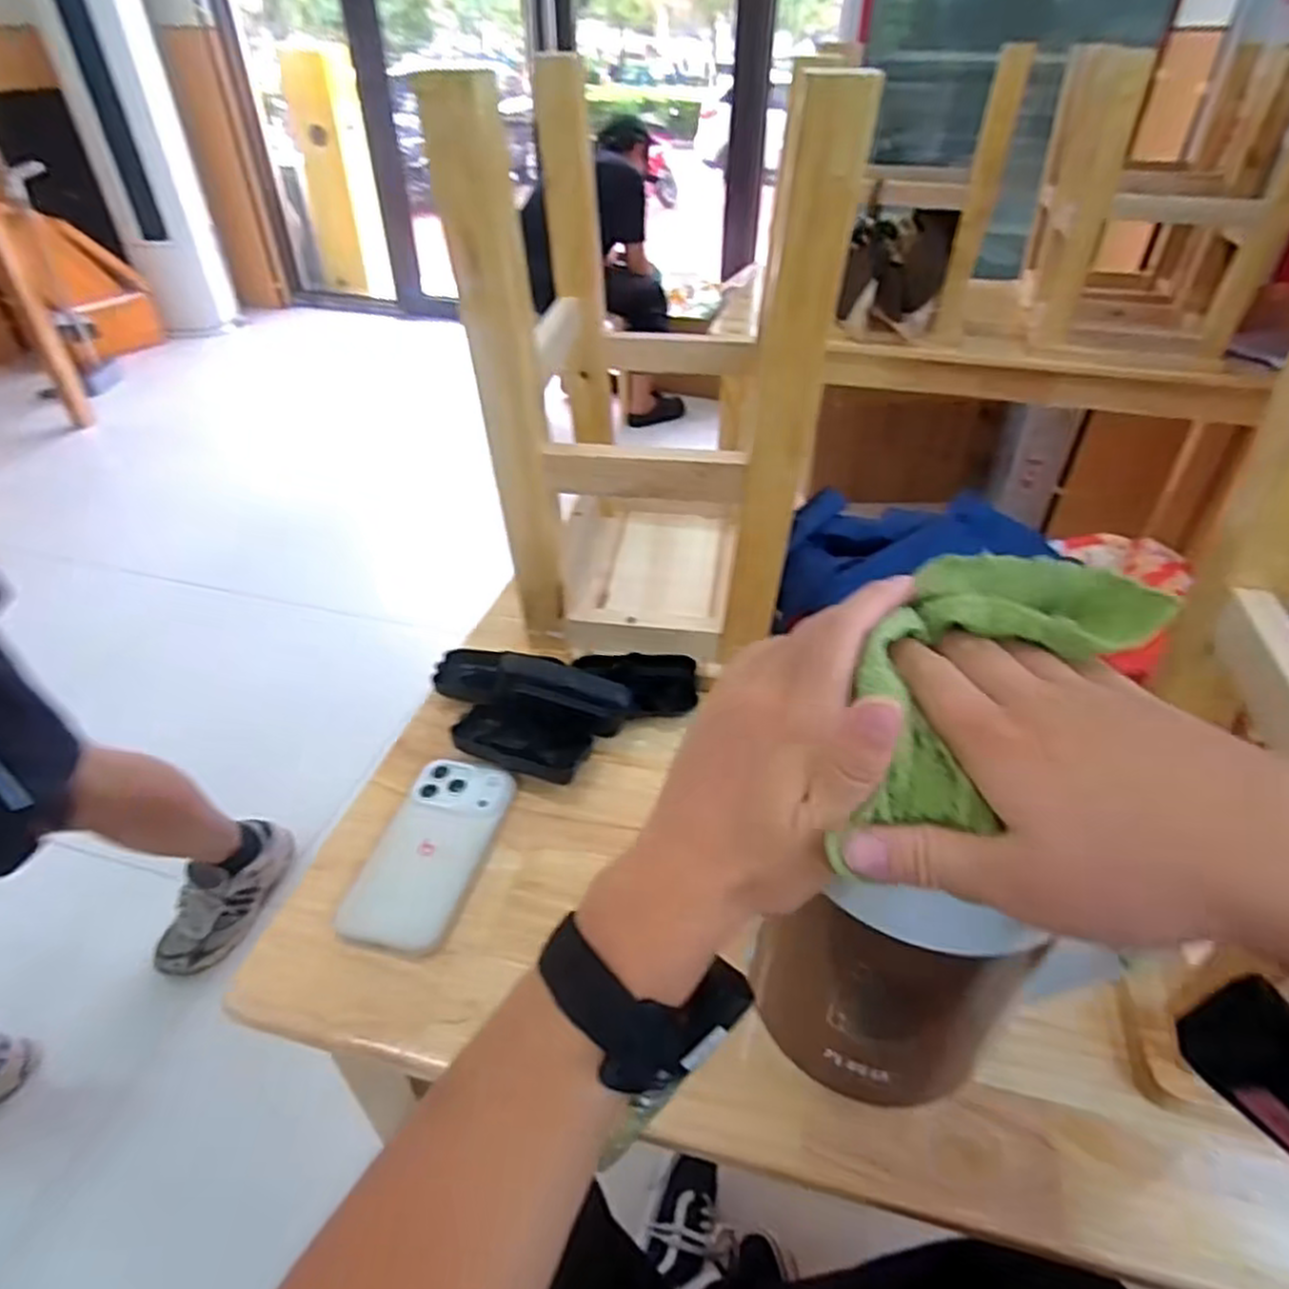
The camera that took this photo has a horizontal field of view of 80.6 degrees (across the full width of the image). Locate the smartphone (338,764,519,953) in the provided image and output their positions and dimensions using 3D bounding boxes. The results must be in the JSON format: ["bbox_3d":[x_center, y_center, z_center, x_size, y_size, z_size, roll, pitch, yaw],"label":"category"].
[{"bbox_3d":[-0.152,0.146,0.545,0.074,0.015,0.150,11,41,13],"label":"smartphone"}]

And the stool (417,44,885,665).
[{"bbox_3d":[0.018,-0.234,0.669,0.245,0.419,0.316,5,40,6],"label":"stool"}]

